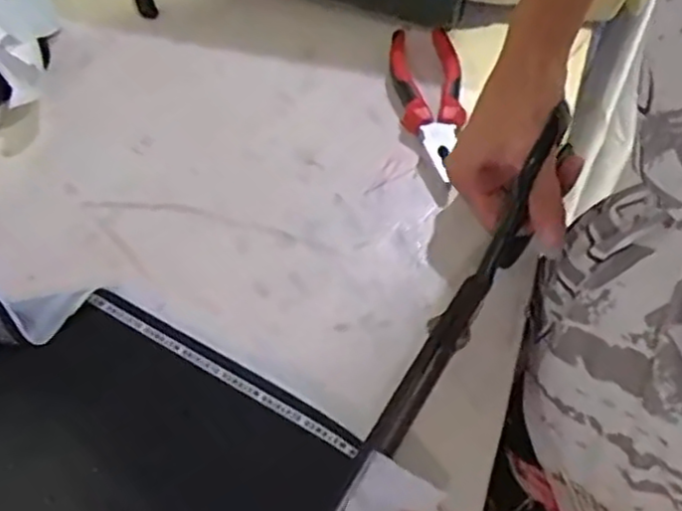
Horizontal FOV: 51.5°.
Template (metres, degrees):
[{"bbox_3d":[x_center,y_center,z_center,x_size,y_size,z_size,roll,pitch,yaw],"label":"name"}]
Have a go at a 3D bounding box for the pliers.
[{"bbox_3d":[0.064,-0.122,0.535,0.050,0.025,0.135,0,55,-1],"label":"pliers"}]

